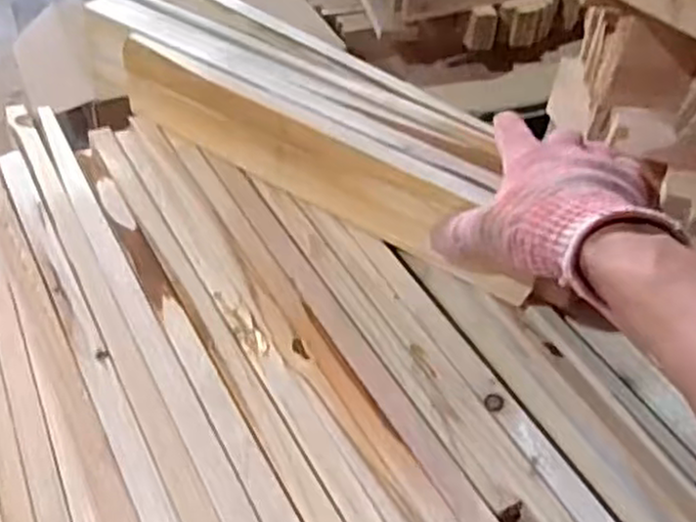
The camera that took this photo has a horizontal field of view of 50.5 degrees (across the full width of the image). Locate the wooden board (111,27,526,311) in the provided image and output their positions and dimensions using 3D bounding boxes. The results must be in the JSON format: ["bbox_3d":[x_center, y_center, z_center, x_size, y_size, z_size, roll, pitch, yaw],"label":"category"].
[{"bbox_3d":[-0.032,-0.075,0.559,0.360,0.075,0.020,28,50,19],"label":"wooden board"}]

